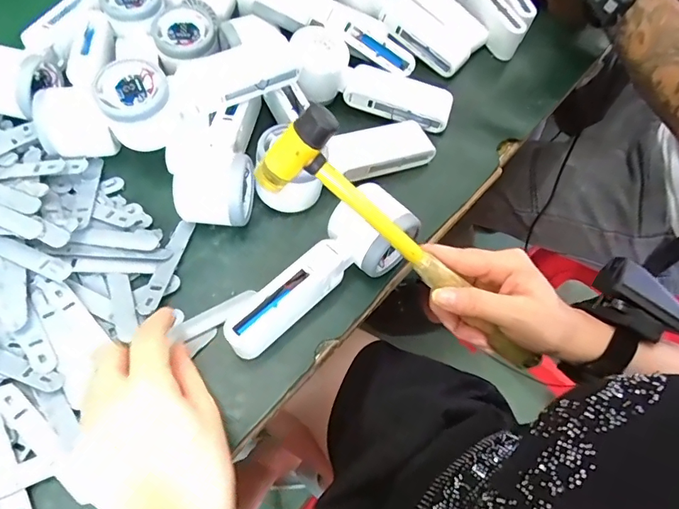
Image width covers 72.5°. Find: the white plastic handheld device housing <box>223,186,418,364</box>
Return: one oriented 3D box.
[{"bbox_3d":[-0.008,0.018,0.350,0.053,0.050,0.164,37,65,16],"label":"white plastic handheld device housing"}]

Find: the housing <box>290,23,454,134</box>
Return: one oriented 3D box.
[{"bbox_3d":[0.028,-0.165,0.447,0.166,0.045,0.067,22,61,9],"label":"housing"}]

